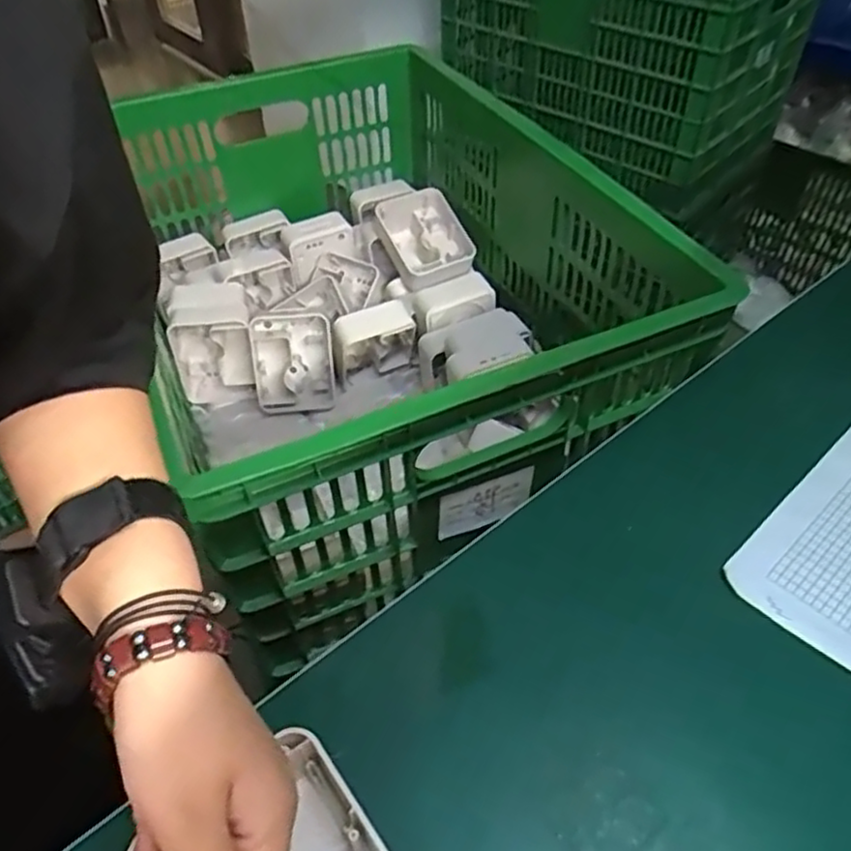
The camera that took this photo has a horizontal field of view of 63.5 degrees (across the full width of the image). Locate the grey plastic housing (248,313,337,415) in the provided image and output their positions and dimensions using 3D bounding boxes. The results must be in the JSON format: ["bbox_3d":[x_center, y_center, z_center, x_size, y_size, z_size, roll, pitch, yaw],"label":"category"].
[{"bbox_3d":[-0.171,-0.079,0.891,0.102,0.127,0.033,-5,15,-7],"label":"grey plastic housing"}]

